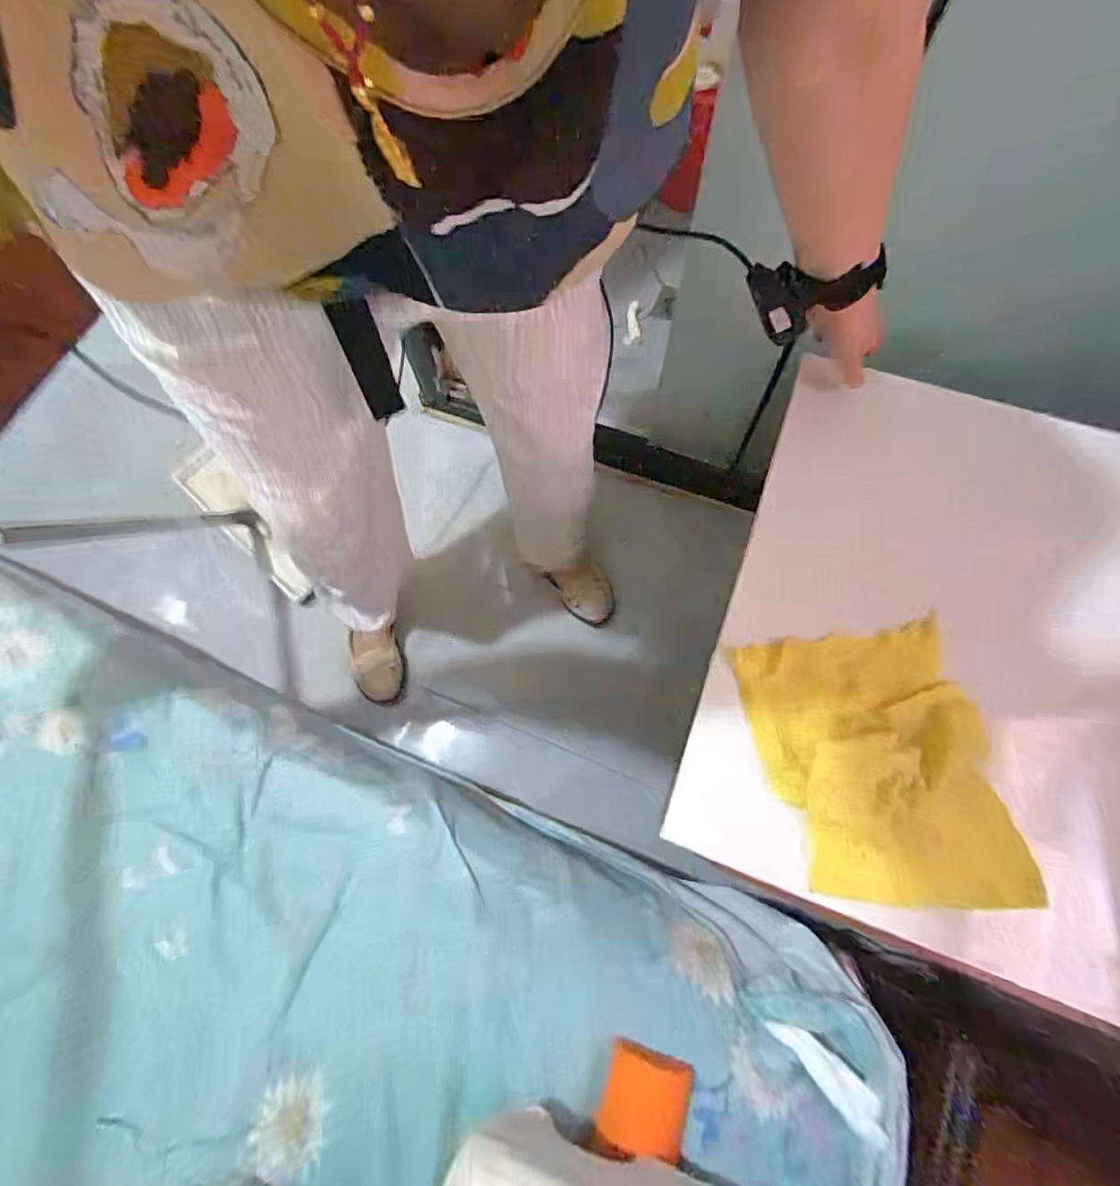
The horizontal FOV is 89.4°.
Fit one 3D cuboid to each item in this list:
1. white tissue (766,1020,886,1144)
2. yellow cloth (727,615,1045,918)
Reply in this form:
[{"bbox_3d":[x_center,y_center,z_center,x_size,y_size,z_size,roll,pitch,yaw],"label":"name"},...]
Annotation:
[{"bbox_3d":[0.235,0.420,0.497,0.029,0.008,0.103,-40,46,-18],"label":"white tissue"},{"bbox_3d":[0.276,0.146,0.493,0.191,0.045,0.233,-7,69,-2],"label":"yellow cloth"}]

